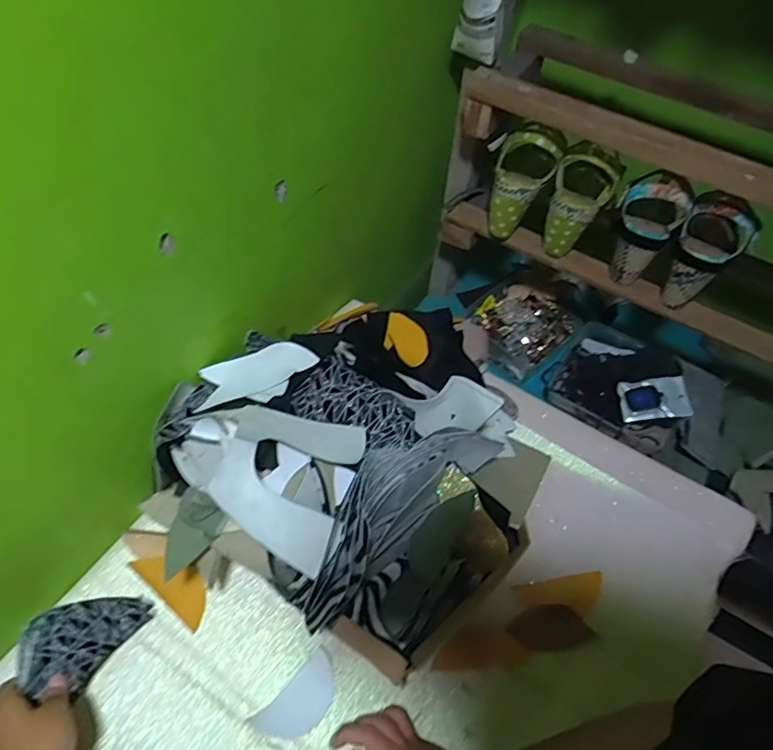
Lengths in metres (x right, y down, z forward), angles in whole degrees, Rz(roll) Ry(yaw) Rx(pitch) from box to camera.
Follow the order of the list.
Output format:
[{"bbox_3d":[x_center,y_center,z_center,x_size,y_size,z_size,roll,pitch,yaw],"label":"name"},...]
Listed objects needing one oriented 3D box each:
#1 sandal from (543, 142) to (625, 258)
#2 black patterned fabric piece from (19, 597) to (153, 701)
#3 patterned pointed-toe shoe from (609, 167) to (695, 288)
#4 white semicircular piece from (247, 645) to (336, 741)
[{"bbox_3d":[0.260,-0.235,0.742,0.075,0.145,0.103,21,55,11],"label":"sandal"},{"bbox_3d":[-0.290,0.245,0.530,0.074,0.012,0.116,51,34,-5],"label":"black patterned fabric piece"},{"bbox_3d":[0.335,-0.190,0.716,0.082,0.138,0.077,30,57,16],"label":"patterned pointed-toe shoe"},{"bbox_3d":[-0.084,0.325,0.546,0.091,0.004,0.047,-38,73,-25],"label":"white semicircular piece"}]

